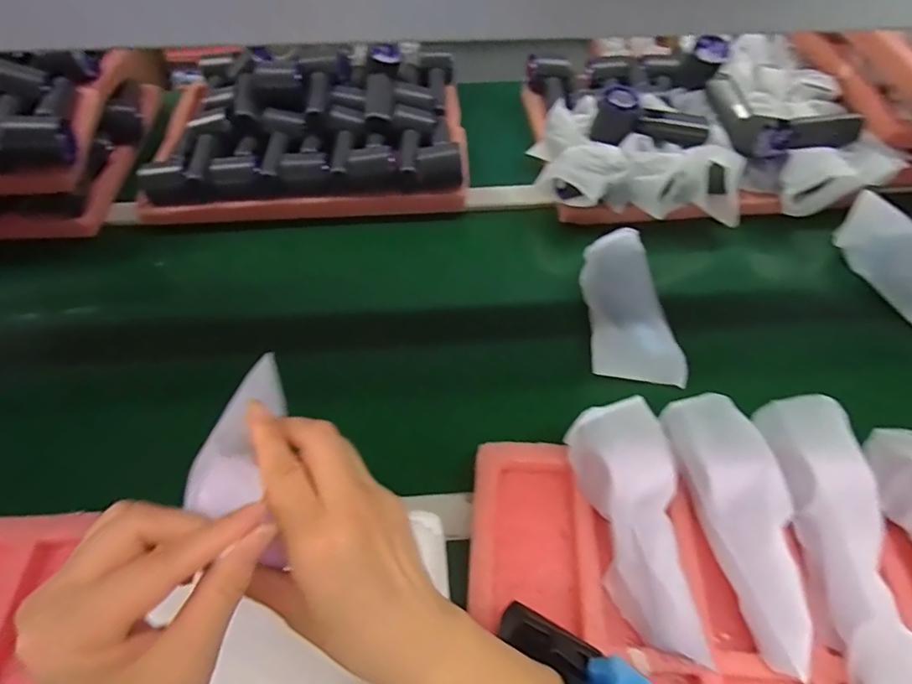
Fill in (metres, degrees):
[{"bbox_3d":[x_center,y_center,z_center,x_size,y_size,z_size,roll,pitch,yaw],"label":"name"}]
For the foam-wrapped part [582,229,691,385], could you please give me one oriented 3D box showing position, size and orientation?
[{"bbox_3d":[0.195,-0.045,0.591,0.094,0.036,0.188,2,54,1],"label":"foam-wrapped part"}]

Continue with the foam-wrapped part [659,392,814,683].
[{"bbox_3d":[0.226,0.136,0.411,0.058,0.046,0.200,-7,54,-6],"label":"foam-wrapped part"}]

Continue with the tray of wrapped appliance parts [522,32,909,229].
[{"bbox_3d":[0.333,-0.329,0.759,0.429,0.100,0.368,-1,54,-2],"label":"tray of wrapped appliance parts"}]

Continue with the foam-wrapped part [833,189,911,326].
[{"bbox_3d":[0.545,-0.090,0.632,0.064,0.059,0.196,-15,55,-12],"label":"foam-wrapped part"}]

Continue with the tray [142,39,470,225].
[{"bbox_3d":[-0.209,-0.319,0.769,0.435,0.110,0.308,-5,54,-5],"label":"tray"}]

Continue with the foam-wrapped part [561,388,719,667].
[{"bbox_3d":[0.144,0.143,0.421,0.067,0.046,0.186,-7,70,-6],"label":"foam-wrapped part"}]

